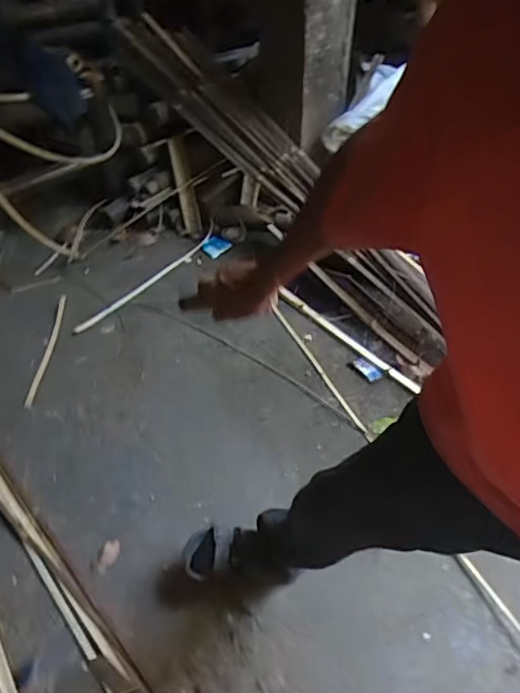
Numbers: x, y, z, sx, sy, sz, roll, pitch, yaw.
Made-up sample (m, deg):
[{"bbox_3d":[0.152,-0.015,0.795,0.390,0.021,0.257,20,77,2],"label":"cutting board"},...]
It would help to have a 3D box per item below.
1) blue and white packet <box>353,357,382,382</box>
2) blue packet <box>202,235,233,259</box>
[{"bbox_3d":[0.290,0.061,1.475,0.038,0.013,0.086,-25,50,-25],"label":"blue and white packet"},{"bbox_3d":[-0.150,-0.348,1.866,0.071,0.034,0.100,27,49,23],"label":"blue packet"}]

